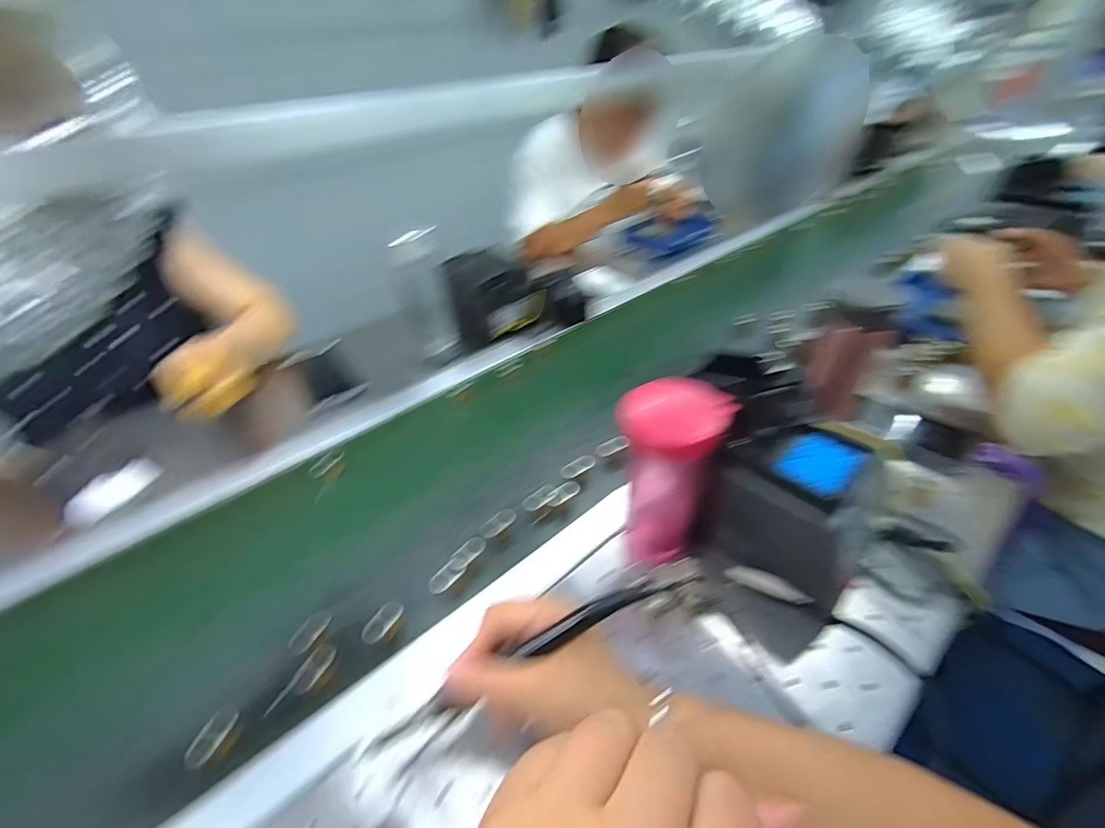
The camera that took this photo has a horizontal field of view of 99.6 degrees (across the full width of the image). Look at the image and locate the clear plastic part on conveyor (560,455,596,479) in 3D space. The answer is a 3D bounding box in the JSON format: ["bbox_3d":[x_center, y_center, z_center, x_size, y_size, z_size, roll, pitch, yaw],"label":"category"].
[{"bbox_3d":[0.029,0.060,0.525,0.040,0.010,0.019,-26,43,-4],"label":"clear plastic part on conveyor"}]

